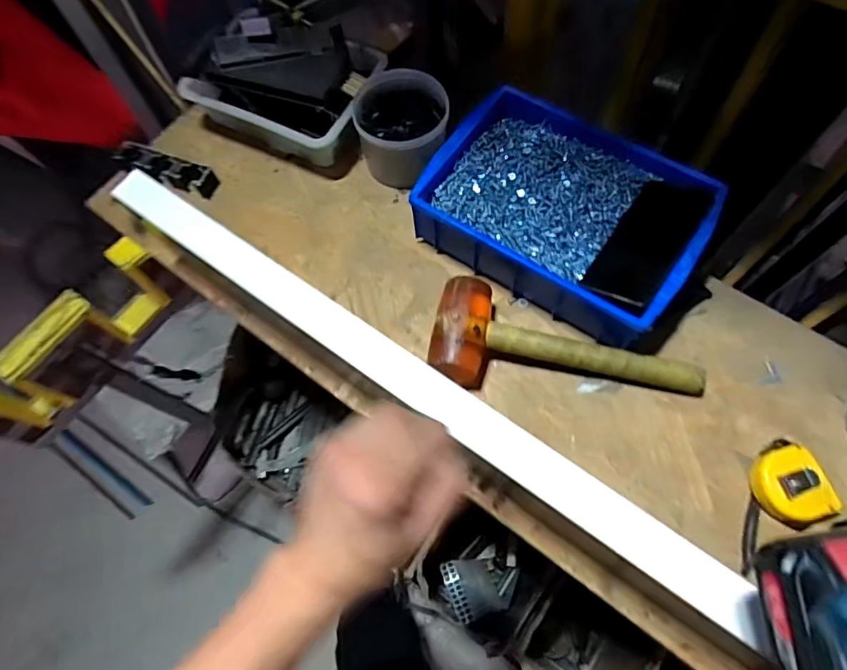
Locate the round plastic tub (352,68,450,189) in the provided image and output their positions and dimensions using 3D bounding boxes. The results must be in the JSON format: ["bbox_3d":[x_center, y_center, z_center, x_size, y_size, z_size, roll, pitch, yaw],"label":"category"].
[{"bbox_3d":[-0.022,-0.247,0.659,0.110,0.087,0.128,-15,69,-3],"label":"round plastic tub"}]

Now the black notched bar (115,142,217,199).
[{"bbox_3d":[-0.341,-0.218,0.697,0.136,0.029,0.039,22,72,11],"label":"black notched bar"}]

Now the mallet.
[{"bbox_3d":[0.151,0.015,0.561,0.279,0.055,0.111,8,69,6],"label":"mallet"}]

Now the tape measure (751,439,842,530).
[{"bbox_3d":[0.353,0.143,0.507,0.064,0.037,0.081,-7,69,0],"label":"tape measure"}]

